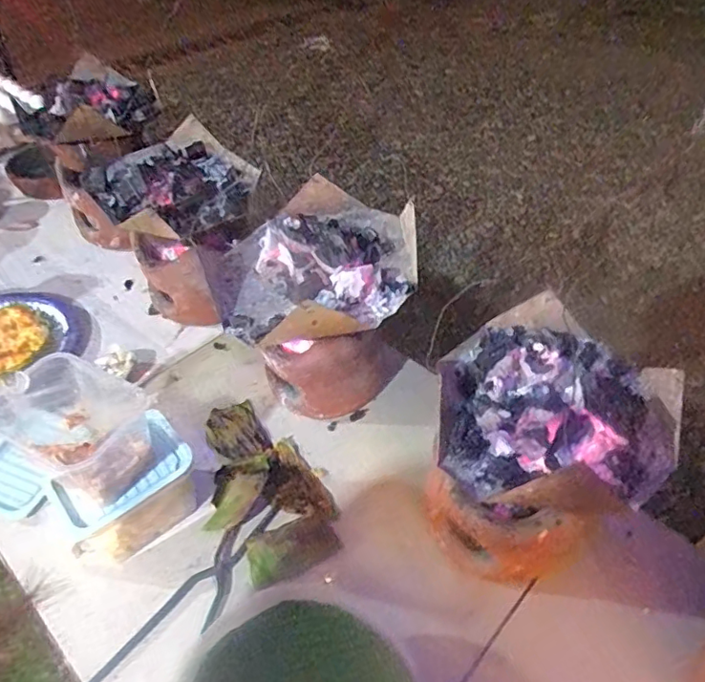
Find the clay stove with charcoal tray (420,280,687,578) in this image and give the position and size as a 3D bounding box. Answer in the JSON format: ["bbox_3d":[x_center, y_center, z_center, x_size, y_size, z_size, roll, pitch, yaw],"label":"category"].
[{"bbox_3d":[0.206,0.129,0.631,0.222,0.276,0.229,0,46,0],"label":"clay stove with charcoal tray"}]

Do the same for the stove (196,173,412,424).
[{"bbox_3d":[-0.043,-0.037,0.785,0.270,0.271,0.260,0,46,0],"label":"stove"}]

